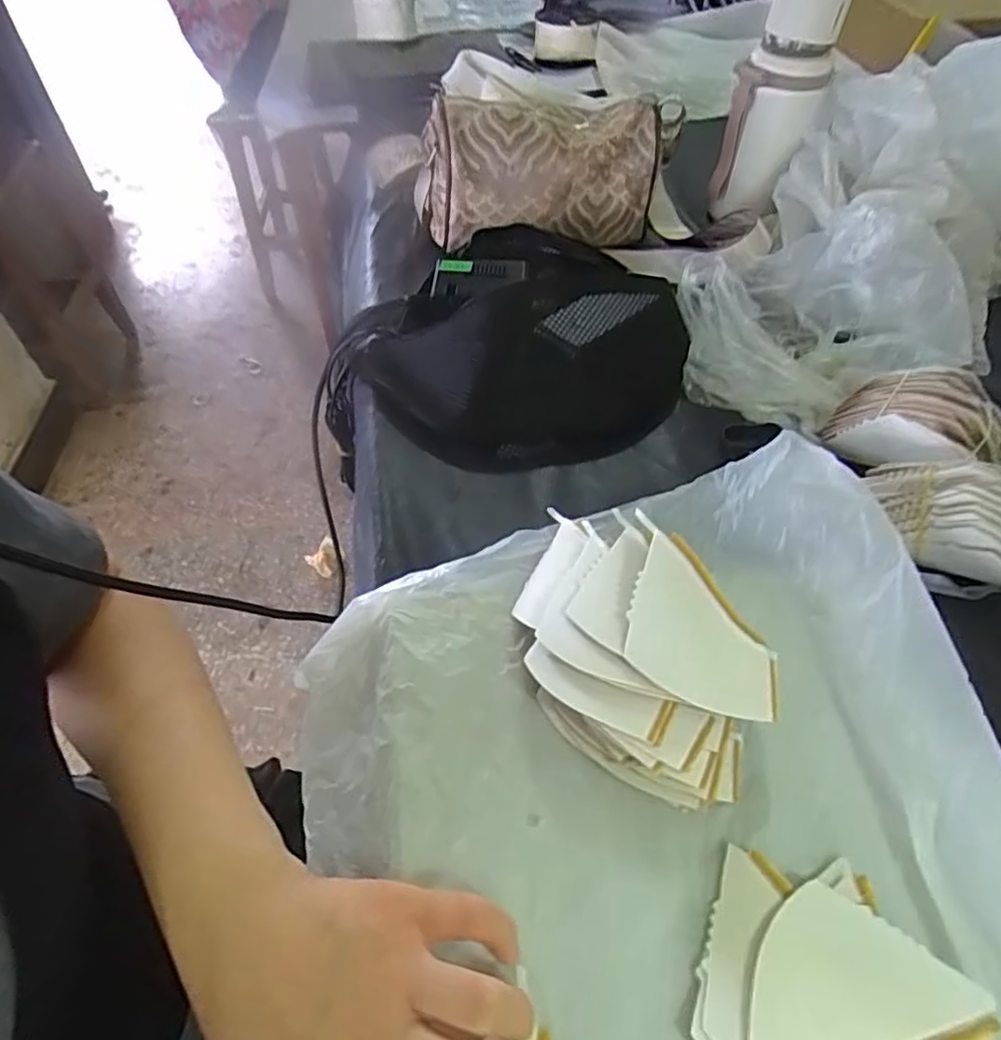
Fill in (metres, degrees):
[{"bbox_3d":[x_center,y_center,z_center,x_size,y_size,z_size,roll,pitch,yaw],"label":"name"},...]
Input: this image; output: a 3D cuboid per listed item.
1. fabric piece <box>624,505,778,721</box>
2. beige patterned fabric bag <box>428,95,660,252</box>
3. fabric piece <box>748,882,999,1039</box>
[{"bbox_3d":[0.104,0.051,0.327,0.078,0.005,0.085,19,60,0],"label":"fabric piece"},{"bbox_3d":[0.042,-0.347,0.649,0.232,0.112,0.088,-9,51,-7],"label":"beige patterned fabric bag"},{"bbox_3d":[0.141,0.193,0.252,0.077,0.005,0.080,31,50,26],"label":"fabric piece"}]

